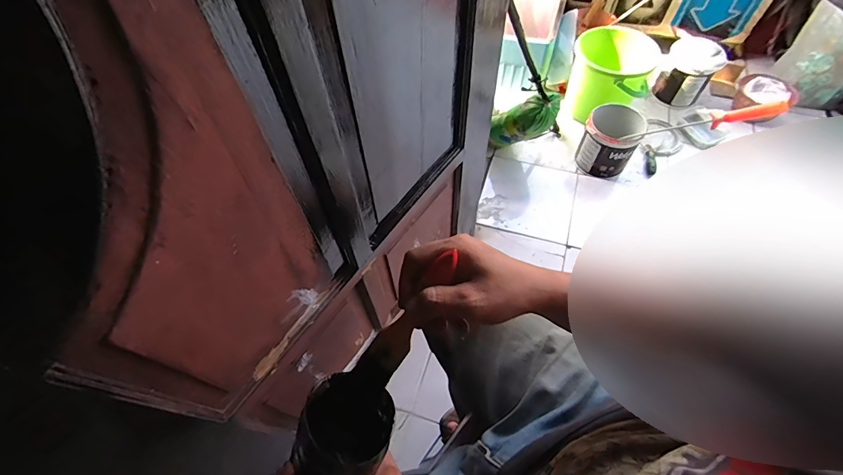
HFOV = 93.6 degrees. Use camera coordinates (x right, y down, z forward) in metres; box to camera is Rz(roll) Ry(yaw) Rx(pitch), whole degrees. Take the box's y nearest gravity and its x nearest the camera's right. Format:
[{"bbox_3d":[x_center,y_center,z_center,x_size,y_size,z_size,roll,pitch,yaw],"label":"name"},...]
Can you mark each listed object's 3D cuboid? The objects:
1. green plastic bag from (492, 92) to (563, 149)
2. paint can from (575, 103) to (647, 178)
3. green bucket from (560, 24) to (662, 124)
[{"bbox_3d":[0.302,-0.349,1.227,0.106,0.300,0.068,46,66,-15],"label":"green plastic bag"},{"bbox_3d":[0.615,-0.315,1.311,0.171,0.172,0.176,31,65,18],"label":"paint can"},{"bbox_3d":[0.660,-0.566,1.400,0.265,0.216,0.264,-1,60,1],"label":"green bucket"}]

